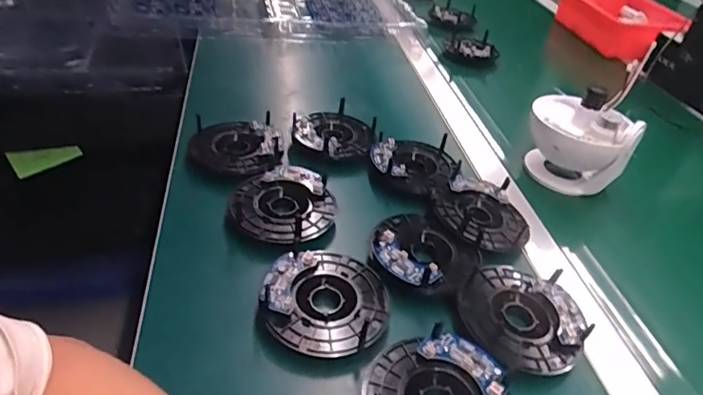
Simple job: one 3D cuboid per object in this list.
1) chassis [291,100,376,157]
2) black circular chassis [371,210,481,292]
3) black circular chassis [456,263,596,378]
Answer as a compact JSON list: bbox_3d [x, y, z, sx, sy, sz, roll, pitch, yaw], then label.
[{"bbox_3d":[-0.021,-0.083,0.597,0.094,0.033,0.102,5,38,-4],"label":"chassis"},{"bbox_3d":[0.068,0.044,0.445,0.094,0.016,0.098,5,38,-4],"label":"black circular chassis"},{"bbox_3d":[0.136,0.093,0.402,0.094,0.018,0.101,5,38,-4],"label":"black circular chassis"}]

